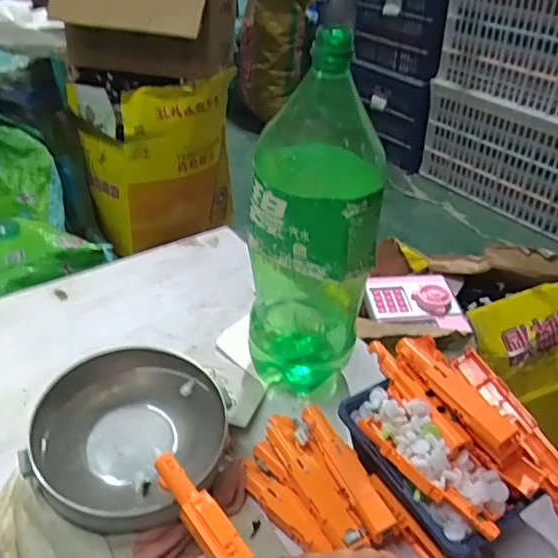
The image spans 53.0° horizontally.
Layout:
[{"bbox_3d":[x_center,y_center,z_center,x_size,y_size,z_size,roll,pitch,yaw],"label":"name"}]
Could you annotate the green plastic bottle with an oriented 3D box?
[{"bbox_3d":[0.030,-0.039,0.487,0.103,0.312,0.093,5,36,5],"label":"green plastic bottle"}]

